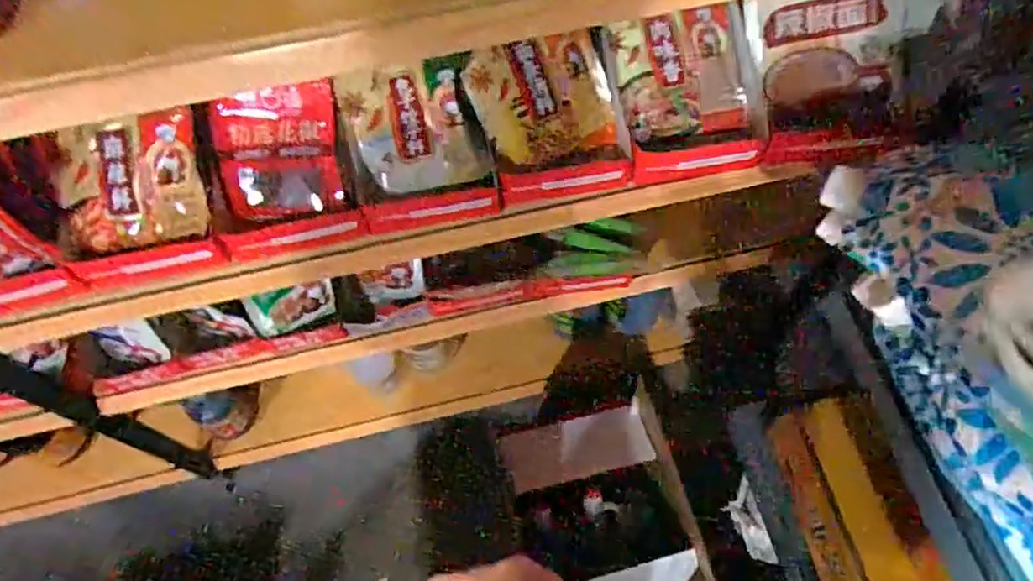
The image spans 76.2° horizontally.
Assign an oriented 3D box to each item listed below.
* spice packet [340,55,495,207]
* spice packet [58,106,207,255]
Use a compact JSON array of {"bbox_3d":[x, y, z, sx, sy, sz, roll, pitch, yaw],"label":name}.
[{"bbox_3d":[-0.115,-0.174,0.740,0.156,0.143,0.024,-7,23,7],"label":"spice packet"},{"bbox_3d":[-0.408,-0.115,0.703,0.132,0.026,0.140,-5,105,-8],"label":"spice packet"}]

